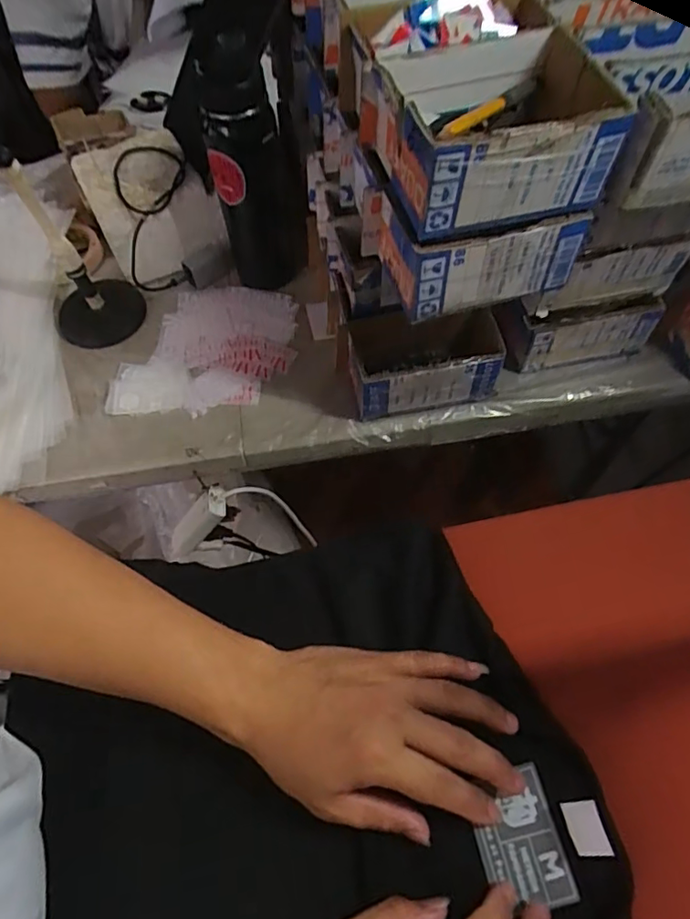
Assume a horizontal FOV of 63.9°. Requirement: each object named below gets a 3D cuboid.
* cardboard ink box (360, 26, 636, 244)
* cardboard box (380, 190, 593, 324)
[{"bbox_3d":[0.111,-0.249,0.420,0.162,0.078,0.130,-12,61,-6],"label":"cardboard ink box"},{"bbox_3d":[0.109,-0.189,0.474,0.156,0.068,0.096,-14,61,-6],"label":"cardboard box"}]

